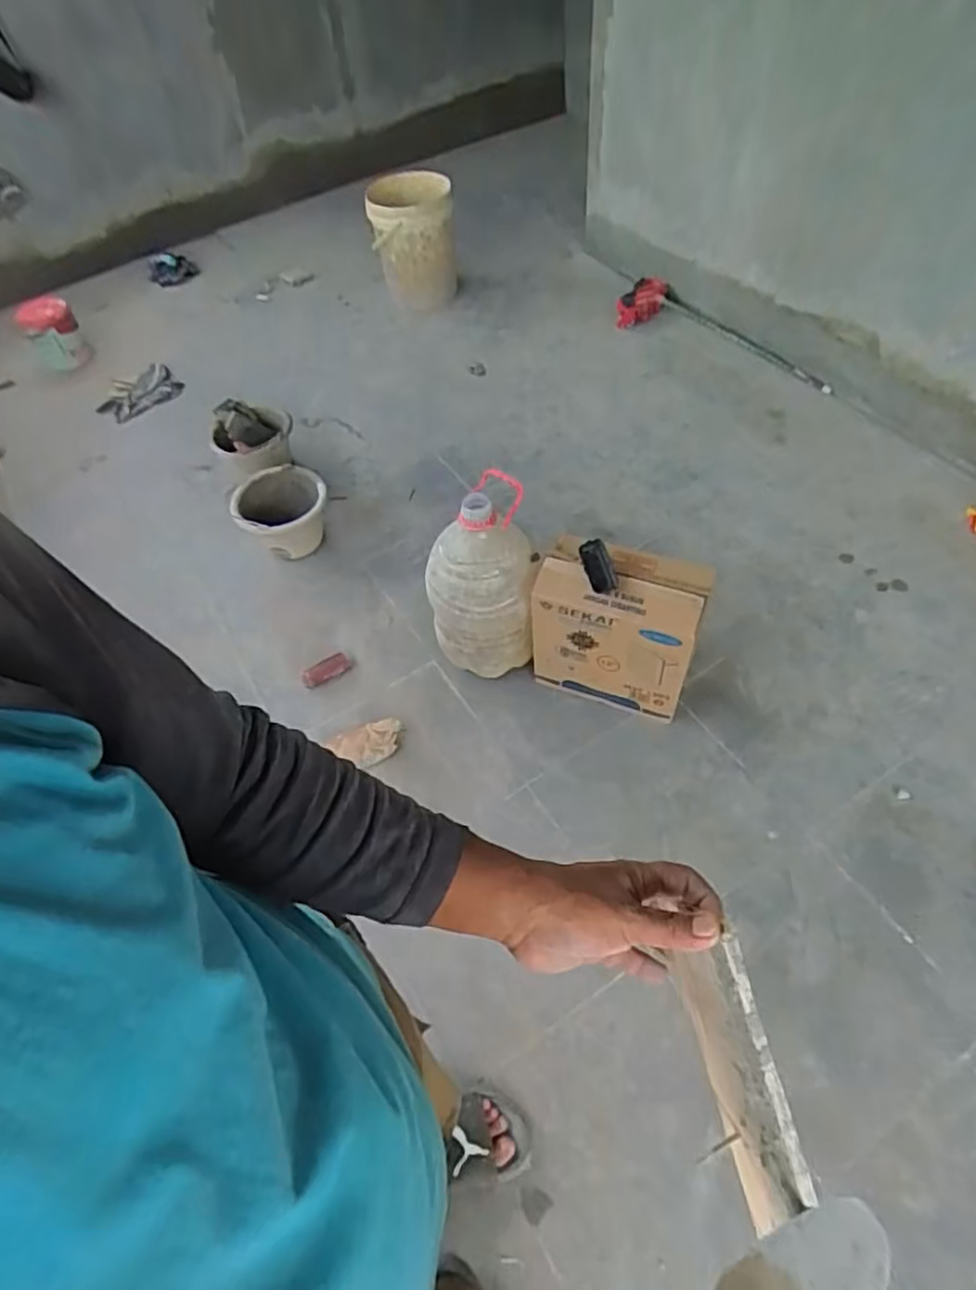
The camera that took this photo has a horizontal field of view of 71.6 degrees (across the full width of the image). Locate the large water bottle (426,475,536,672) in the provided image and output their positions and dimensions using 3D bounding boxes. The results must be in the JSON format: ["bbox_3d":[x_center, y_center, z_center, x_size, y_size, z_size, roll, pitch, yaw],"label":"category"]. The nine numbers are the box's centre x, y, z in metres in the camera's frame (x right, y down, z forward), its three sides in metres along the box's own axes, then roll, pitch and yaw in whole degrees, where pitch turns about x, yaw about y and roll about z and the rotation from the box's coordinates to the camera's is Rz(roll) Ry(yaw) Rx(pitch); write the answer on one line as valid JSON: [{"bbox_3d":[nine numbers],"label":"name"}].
[{"bbox_3d":[-0.017,-0.122,1.480,0.223,0.446,0.195,-2,55,4],"label":"large water bottle"}]

